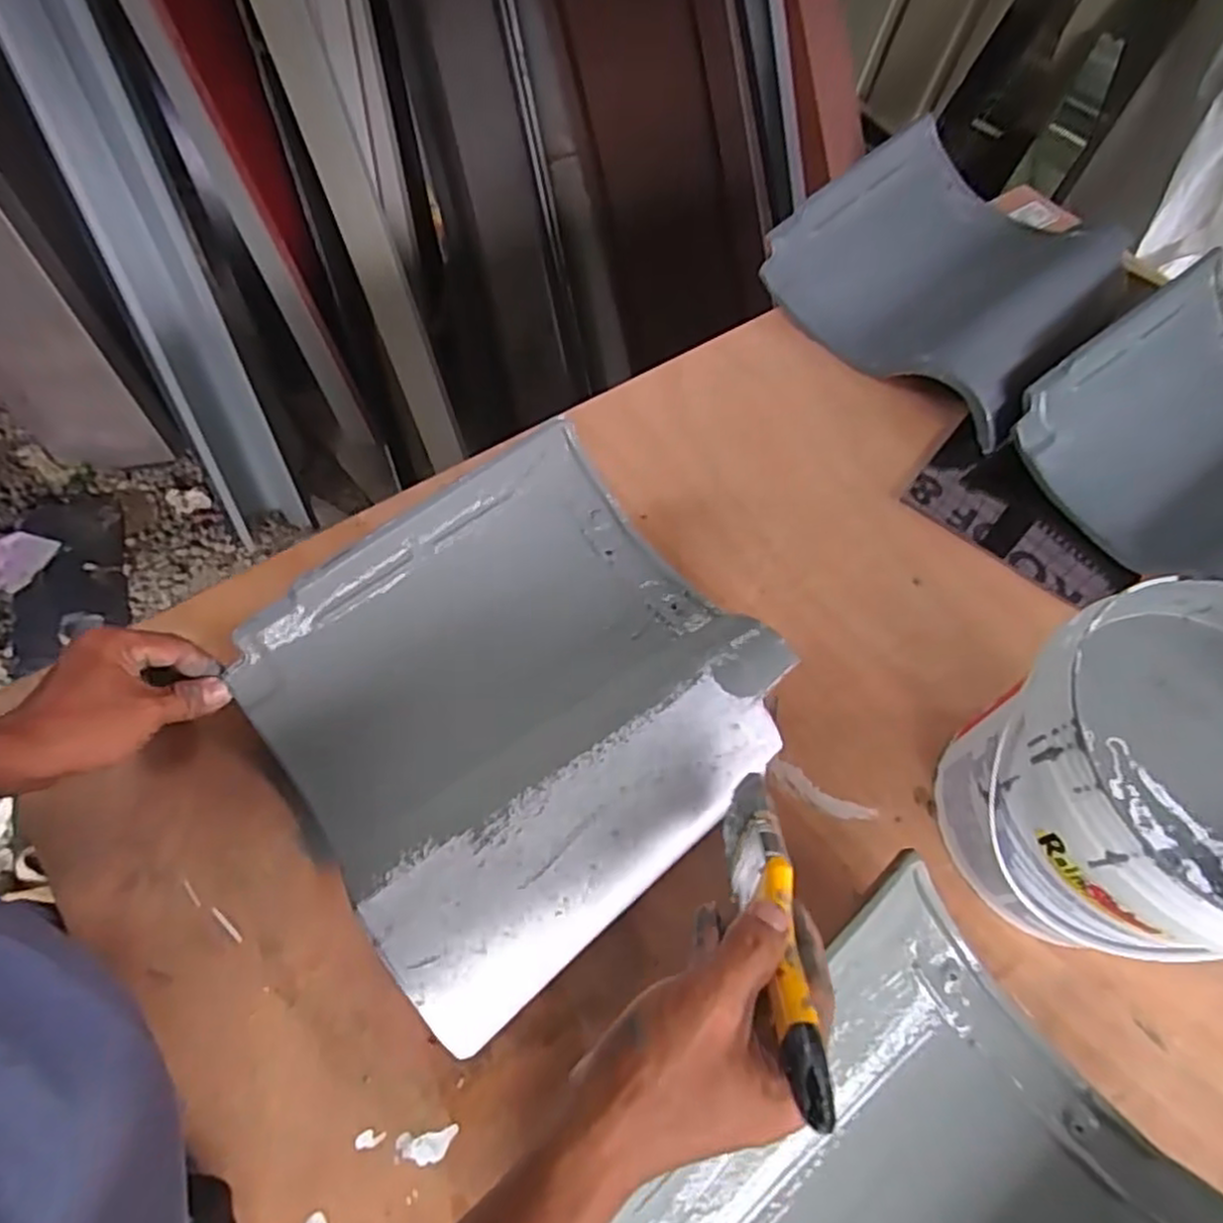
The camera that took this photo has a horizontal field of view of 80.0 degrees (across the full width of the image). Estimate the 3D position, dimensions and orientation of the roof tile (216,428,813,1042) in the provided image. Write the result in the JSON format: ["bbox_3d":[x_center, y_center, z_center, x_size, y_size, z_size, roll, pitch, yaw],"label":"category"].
[{"bbox_3d":[-0.066,0.057,0.507,0.314,0.061,0.305,-37,71,-21],"label":"roof tile"}]

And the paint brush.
[{"bbox_3d":[0.077,0.156,0.355,0.019,0.052,0.188,5,24,-1],"label":"paint brush"}]

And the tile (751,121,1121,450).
[{"bbox_3d":[0.351,-0.358,0.769,0.306,0.064,0.314,40,66,16],"label":"tile"}]

